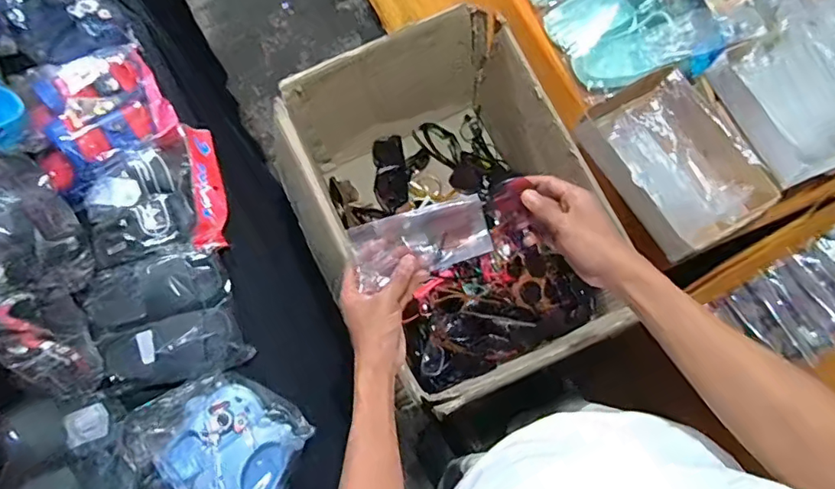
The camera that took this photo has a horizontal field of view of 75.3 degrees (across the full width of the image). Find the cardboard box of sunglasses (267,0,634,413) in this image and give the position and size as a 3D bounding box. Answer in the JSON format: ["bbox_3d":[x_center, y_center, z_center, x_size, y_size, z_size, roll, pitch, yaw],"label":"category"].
[{"bbox_3d":[0.034,-0.044,0.879,0.406,0.263,0.542,-21,75,-6],"label":"cardboard box of sunglasses"}]

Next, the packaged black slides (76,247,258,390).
[{"bbox_3d":[-0.339,0.096,0.713,0.184,0.071,0.169,-18,75,-5],"label":"packaged black slides"}]

